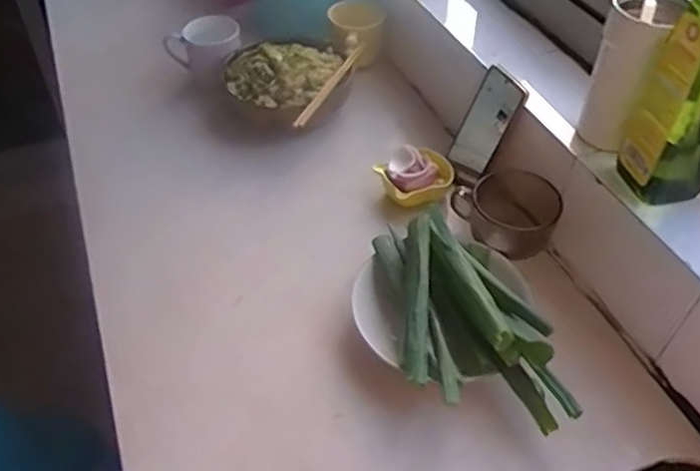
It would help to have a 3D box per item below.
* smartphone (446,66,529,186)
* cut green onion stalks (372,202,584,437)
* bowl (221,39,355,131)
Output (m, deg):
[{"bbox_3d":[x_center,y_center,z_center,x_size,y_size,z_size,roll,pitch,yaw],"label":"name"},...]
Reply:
[{"bbox_3d":[0.176,-0.142,0.816,0.014,0.146,0.076,-3,41,-34],"label":"smartphone"},{"bbox_3d":[0.122,0.076,0.655,0.147,0.053,0.257,-5,46,-6],"label":"cut green onion stalks"},{"bbox_3d":[-0.093,-0.229,0.962,0.186,0.102,0.151,-9,47,-10],"label":"bowl"}]

